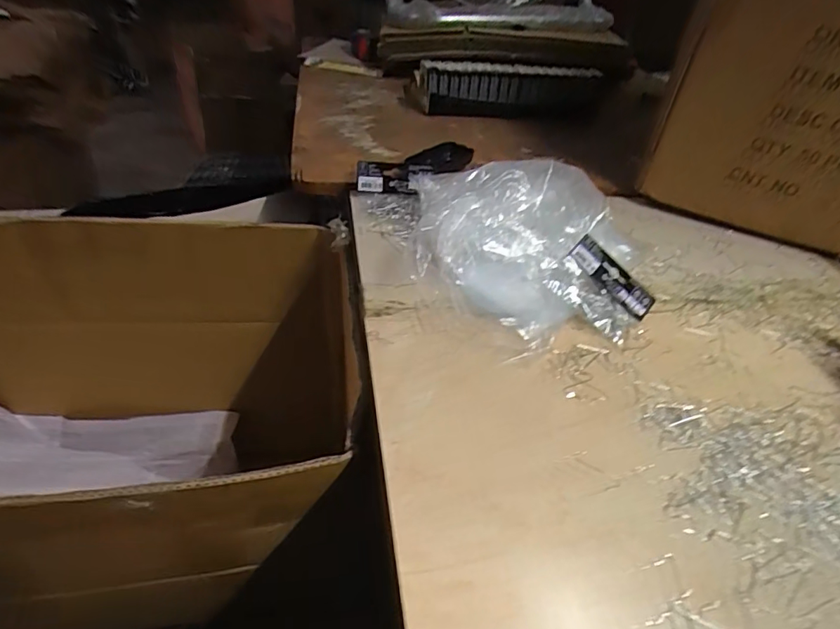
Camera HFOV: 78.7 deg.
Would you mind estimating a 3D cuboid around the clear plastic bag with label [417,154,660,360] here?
[{"bbox_3d":[0.114,-0.082,0.543,0.266,0.088,0.259,6,38,-1],"label":"clear plastic bag with label"}]

